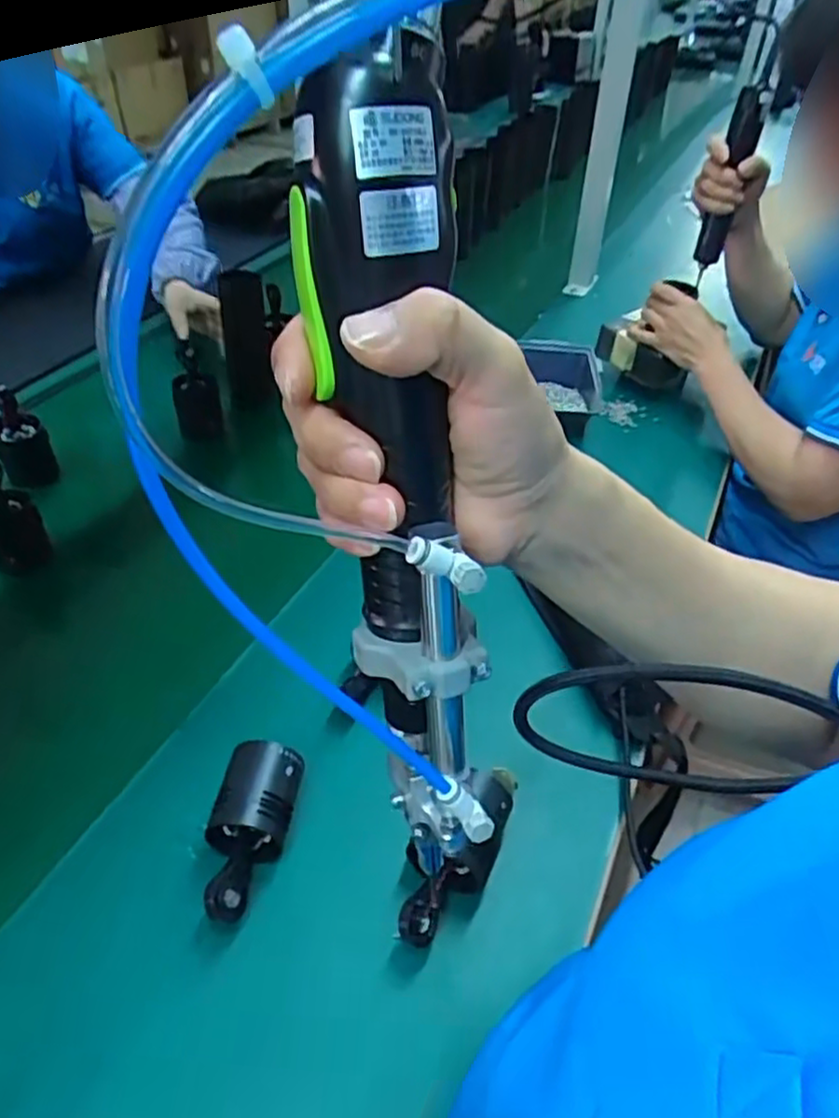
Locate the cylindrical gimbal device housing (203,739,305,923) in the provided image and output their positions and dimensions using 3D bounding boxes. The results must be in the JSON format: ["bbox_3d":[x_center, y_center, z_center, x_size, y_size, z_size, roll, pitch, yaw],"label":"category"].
[{"bbox_3d":[-0.119,0.185,0.496,0.063,0.049,0.116,5,45,12],"label":"cylindrical gimbal device housing"}]

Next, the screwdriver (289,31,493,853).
[{"bbox_3d":[-0.005,-0.021,0.226,0.042,0.233,0.047,-9,17,-13],"label":"screwdriver"}]

